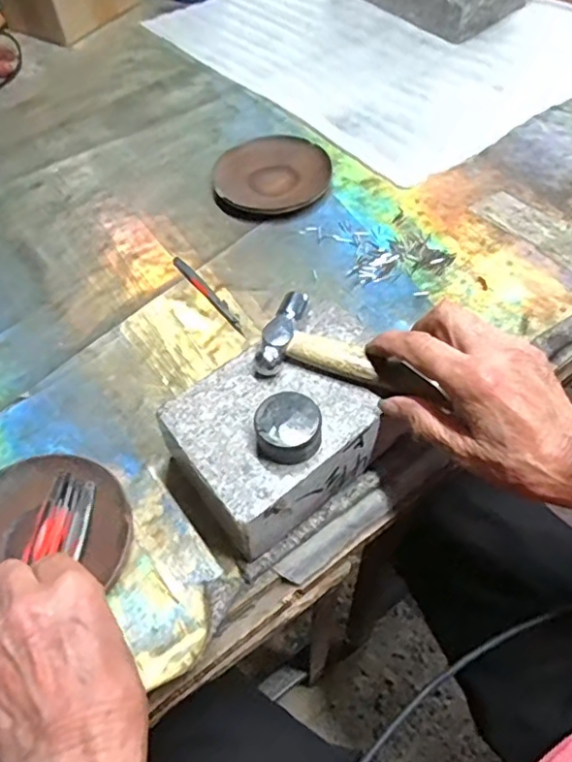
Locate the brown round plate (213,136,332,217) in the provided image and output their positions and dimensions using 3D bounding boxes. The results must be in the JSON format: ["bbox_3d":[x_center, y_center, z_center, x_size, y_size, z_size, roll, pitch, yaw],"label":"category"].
[{"bbox_3d":[-0.015,-0.205,0.572,0.112,0.020,0.095,-21,57,-12],"label":"brown round plate"}]

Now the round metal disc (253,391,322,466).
[{"bbox_3d":[0.001,0.027,0.334,0.036,0.020,0.038,0,55,0],"label":"round metal disc"}]

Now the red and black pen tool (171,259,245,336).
[{"bbox_3d":[-0.066,-0.075,0.492,0.010,0.004,0.106,-35,61,-20],"label":"red and black pen tool"}]

